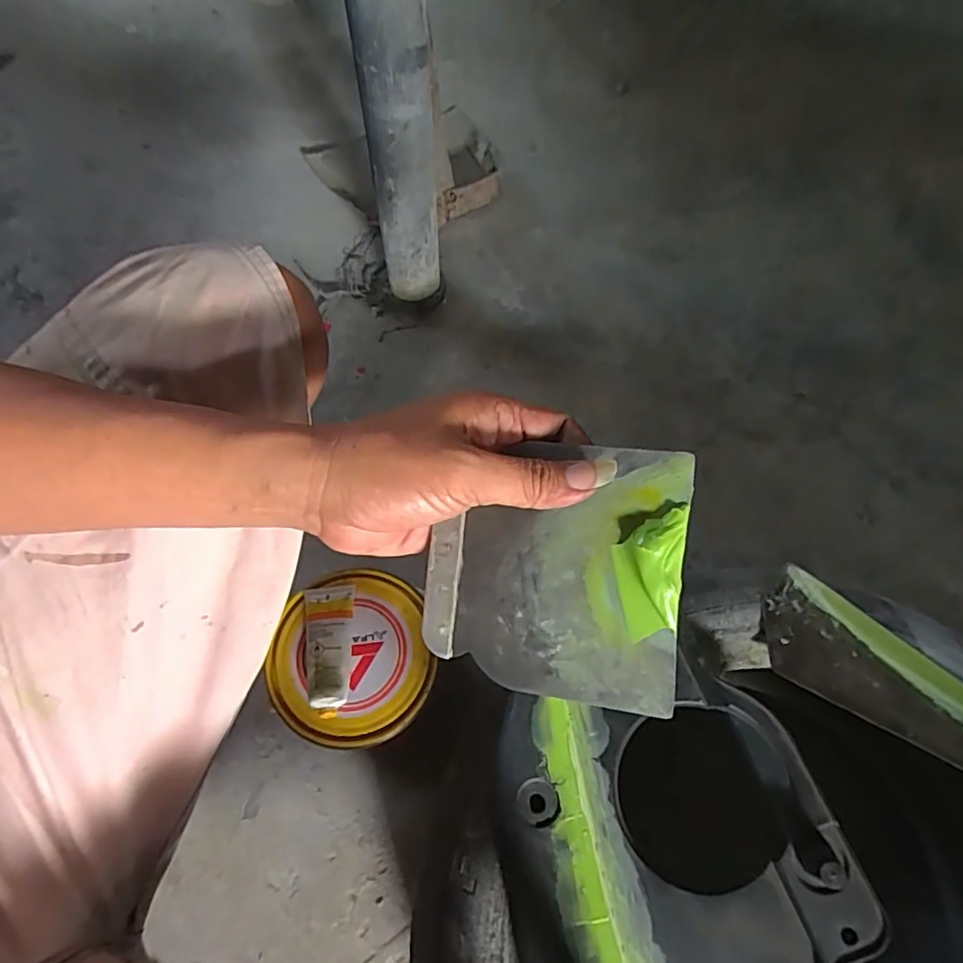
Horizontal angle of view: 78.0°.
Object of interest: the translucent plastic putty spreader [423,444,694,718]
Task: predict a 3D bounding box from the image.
[{"bbox_3d":[0.032,0.041,0.279,0.117,0.011,0.117,5,88,14],"label":"translucent plastic putty spreader"}]

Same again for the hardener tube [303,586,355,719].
[{"bbox_3d":[-0.132,0.139,0.502,0.042,0.026,0.107,-3,68,-3],"label":"hardener tube"}]

